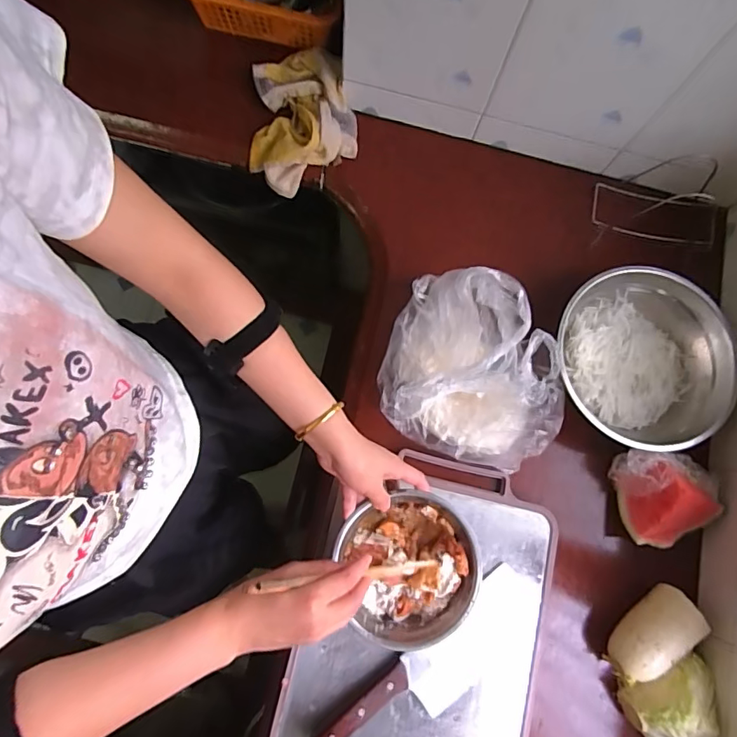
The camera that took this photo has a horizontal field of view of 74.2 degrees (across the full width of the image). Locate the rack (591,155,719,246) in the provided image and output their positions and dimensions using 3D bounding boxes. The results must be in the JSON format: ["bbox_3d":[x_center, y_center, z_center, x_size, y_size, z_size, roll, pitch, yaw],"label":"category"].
[{"bbox_3d":[0.395,-0.231,0.659,0.158,0.113,0.100,8,80,0],"label":"rack"}]

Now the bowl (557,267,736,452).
[{"bbox_3d":[0.340,-0.012,0.617,0.201,0.087,0.220,0,80,-1],"label":"bowl"}]

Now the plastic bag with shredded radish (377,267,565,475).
[{"bbox_3d":[0.130,0.005,0.594,0.218,0.117,0.199,24,81,3],"label":"plastic bag with shredded radish"}]

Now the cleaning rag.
[{"bbox_3d":[-0.100,-0.357,0.687,0.151,0.052,0.176,-13,80,-3],"label":"cleaning rag"}]

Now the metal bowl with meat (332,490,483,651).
[{"bbox_3d":[0.050,0.223,0.556,0.152,0.050,0.152,0,80,-1],"label":"metal bowl with meat"}]

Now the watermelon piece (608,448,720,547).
[{"bbox_3d":[0.367,0.151,0.589,0.109,0.056,0.111,-11,80,-3],"label":"watermelon piece"}]

